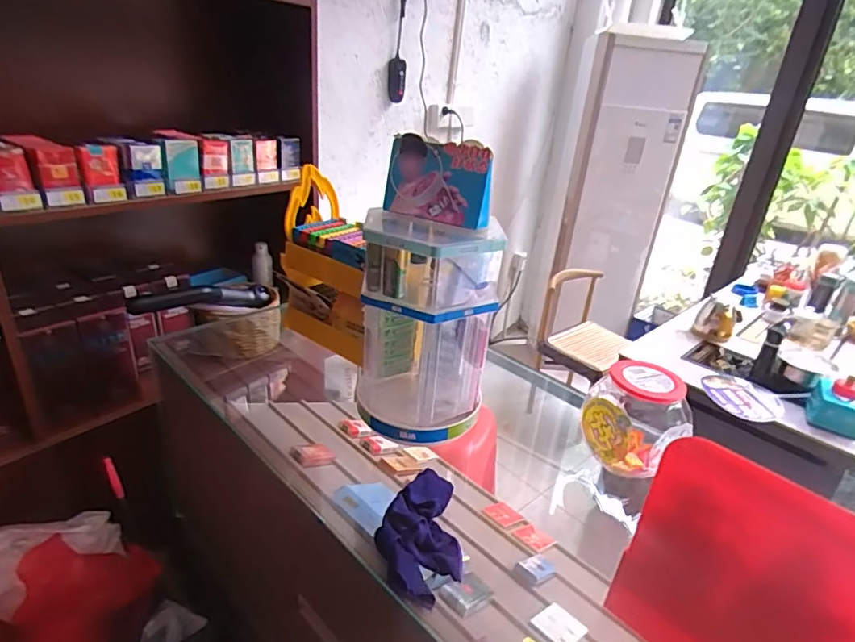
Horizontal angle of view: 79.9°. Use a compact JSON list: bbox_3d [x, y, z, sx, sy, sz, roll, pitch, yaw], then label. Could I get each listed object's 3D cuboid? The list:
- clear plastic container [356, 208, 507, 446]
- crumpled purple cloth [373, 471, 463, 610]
[{"bbox_3d":[-0.004,0.000,0.800,0.192,0.318,0.206,3,26,-4],"label":"clear plastic container"},{"bbox_3d":[-0.010,0.251,0.624,0.097,0.048,0.174,2,26,-7],"label":"crumpled purple cloth"}]

